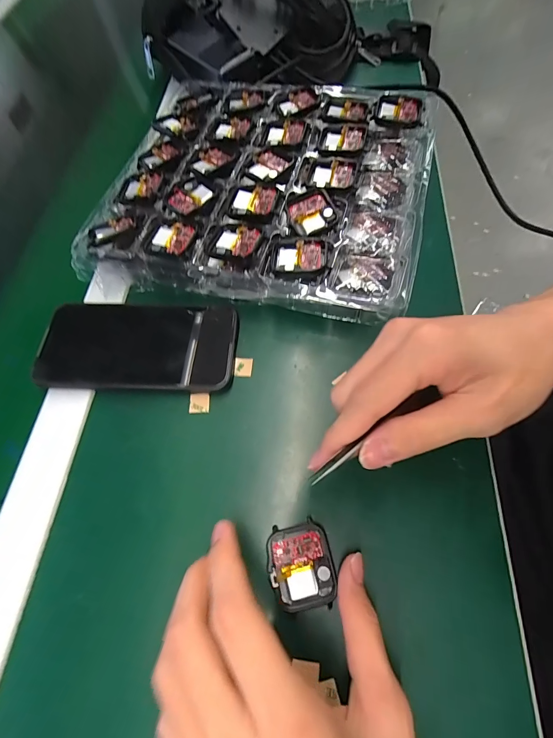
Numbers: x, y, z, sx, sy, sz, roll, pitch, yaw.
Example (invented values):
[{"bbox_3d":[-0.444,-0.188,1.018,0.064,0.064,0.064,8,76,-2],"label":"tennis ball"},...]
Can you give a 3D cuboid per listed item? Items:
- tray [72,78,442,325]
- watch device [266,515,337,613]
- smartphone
[{"bbox_3d":[-0.010,-0.176,0.317,0.286,0.041,0.274,12,67,12],"label":"tray"},{"bbox_3d":[0.015,0.120,0.207,0.038,0.016,0.045,-13,64,0],"label":"watch device"},{"bbox_3d":[-0.114,-0.020,0.277,0.159,0.016,0.078,1,65,7],"label":"smartphone"}]

